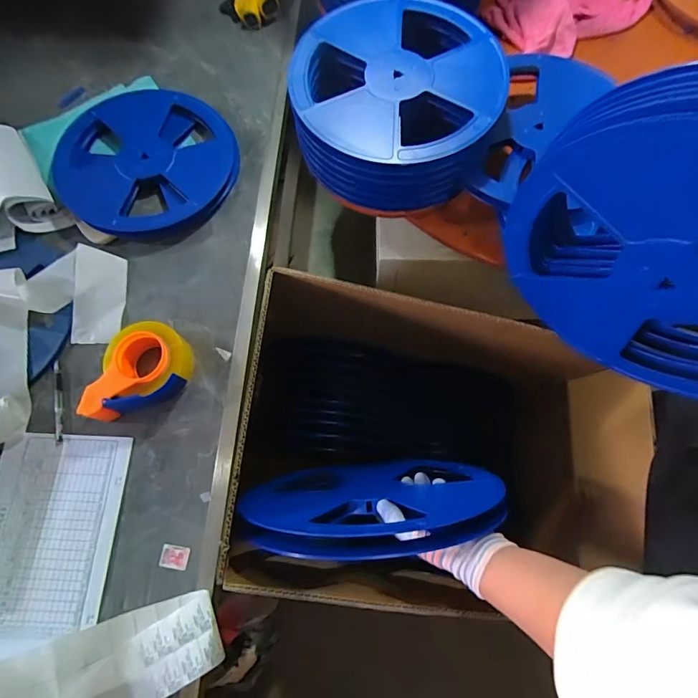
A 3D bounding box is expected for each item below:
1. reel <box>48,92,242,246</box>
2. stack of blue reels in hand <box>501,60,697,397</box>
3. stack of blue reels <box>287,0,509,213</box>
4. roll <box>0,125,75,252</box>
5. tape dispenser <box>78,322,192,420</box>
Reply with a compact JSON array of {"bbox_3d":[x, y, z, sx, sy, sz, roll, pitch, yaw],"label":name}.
[{"bbox_3d":[-0.377,-0.356,0.788,0.309,0.050,0.321,0,73,1],"label":"reel"},{"bbox_3d":[0.305,-0.078,0.378,0.312,0.299,0.061,40,78,11],"label":"stack of blue reels in hand"},{"bbox_3d":[0.071,-0.389,0.658,0.314,0.098,0.328,-8,73,-2],"label":"stack of blue reels"},{"bbox_3d":[-0.642,-0.294,0.765,0.166,0.080,0.228,-33,76,-9],"label":"roll"},{"bbox_3d":[-0.335,0.028,0.664,0.161,0.063,0.134,-18,74,-4],"label":"tape dispenser"}]

